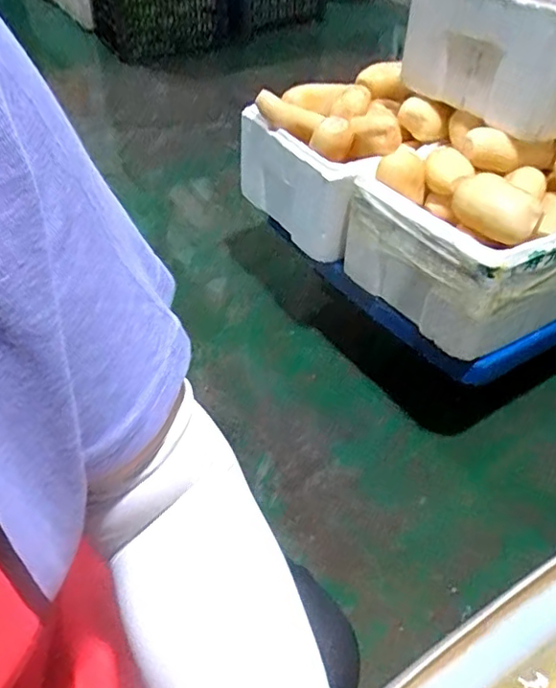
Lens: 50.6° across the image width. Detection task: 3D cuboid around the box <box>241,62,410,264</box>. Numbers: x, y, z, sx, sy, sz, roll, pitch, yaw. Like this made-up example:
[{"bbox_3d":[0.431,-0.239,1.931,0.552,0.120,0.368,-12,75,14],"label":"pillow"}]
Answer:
[{"bbox_3d":[0.120,-0.339,1.074,0.270,0.204,0.310,-22,49,-22],"label":"box"}]

